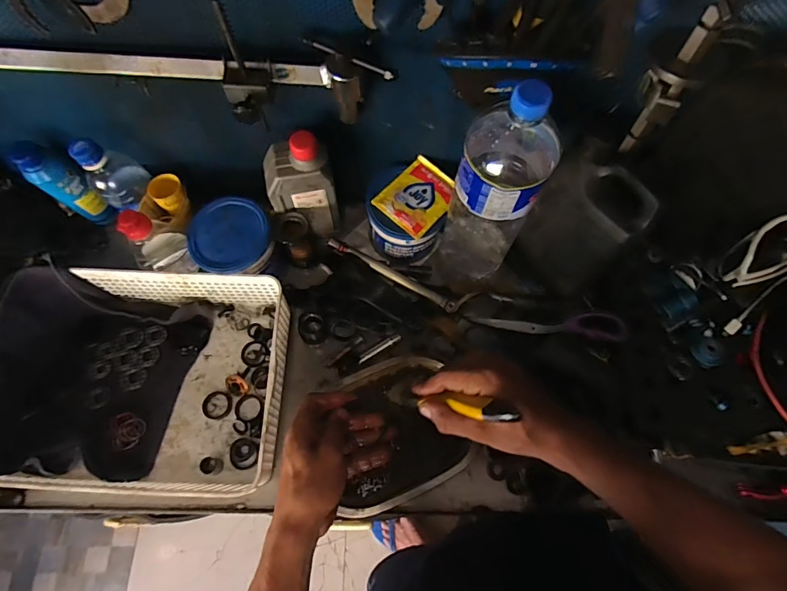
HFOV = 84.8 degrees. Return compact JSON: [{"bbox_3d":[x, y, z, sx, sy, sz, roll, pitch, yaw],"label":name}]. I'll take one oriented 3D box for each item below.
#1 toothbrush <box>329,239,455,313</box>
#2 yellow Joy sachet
[{"bbox_3d":[-0.001,-0.028,0.593,0.194,0.029,0.017,27,71,10],"label":"toothbrush"},{"bbox_3d":[0.033,-0.127,0.555,0.078,0.009,0.096,41,74,14],"label":"yellow Joy sachet"}]

